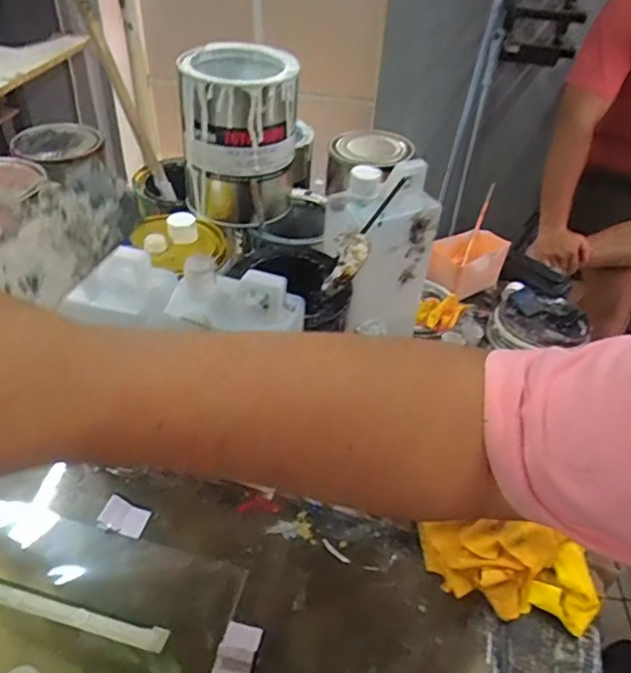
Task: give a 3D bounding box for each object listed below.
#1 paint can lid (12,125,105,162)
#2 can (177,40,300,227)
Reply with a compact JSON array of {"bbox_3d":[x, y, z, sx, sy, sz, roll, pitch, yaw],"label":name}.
[{"bbox_3d":[-0.312,-0.237,0.707,0.102,0.015,0.102,3,42,-2],"label":"paint can lid"},{"bbox_3d":[-0.073,-0.193,0.562,0.102,0.140,0.109,-1,42,-6],"label":"can"}]

